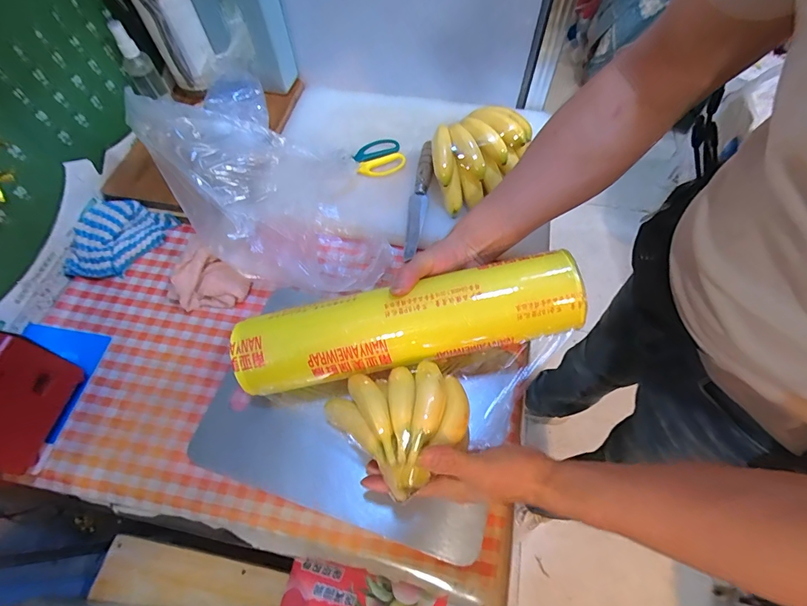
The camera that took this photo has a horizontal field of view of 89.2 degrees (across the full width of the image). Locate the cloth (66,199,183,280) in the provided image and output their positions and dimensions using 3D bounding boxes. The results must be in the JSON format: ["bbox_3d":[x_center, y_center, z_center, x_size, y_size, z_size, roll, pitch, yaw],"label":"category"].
[{"bbox_3d":[-0.414,-0.091,0.591,0.112,0.029,0.119,11,62,6],"label":"cloth"}]

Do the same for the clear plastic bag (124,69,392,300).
[{"bbox_3d":[-0.179,-0.165,0.547,0.217,0.166,0.380,-32,66,-15],"label":"clear plastic bag"}]

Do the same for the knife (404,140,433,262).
[{"bbox_3d":[0.023,-0.154,0.594,0.026,0.026,0.193,8,62,5],"label":"knife"}]

